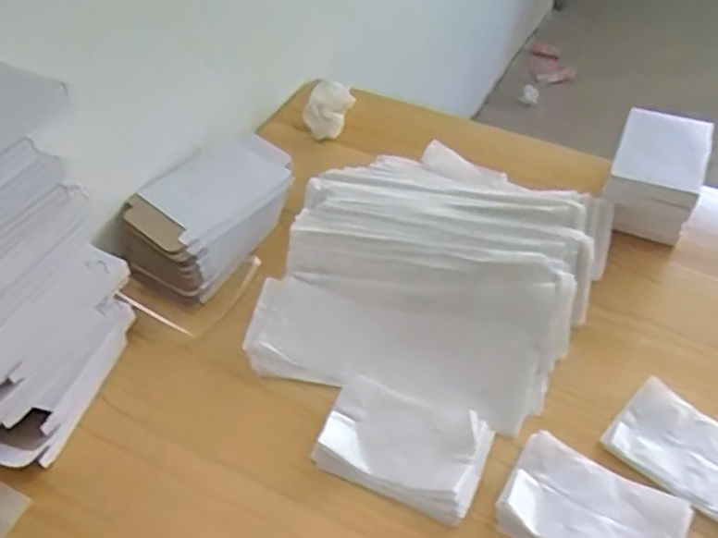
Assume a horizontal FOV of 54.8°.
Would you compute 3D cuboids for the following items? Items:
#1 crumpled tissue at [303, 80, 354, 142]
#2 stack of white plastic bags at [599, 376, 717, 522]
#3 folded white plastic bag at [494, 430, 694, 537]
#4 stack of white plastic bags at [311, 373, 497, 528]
[{"bbox_3d":[-0.041,-0.206,0.890,0.053,0.040,0.077,10,48,13],"label":"crumpled tissue"},{"bbox_3d":[0.277,0.150,0.562,0.130,0.019,0.084,34,57,30],"label":"stack of white plastic bags"},{"bbox_3d":[0.179,0.190,0.534,0.129,0.017,0.083,23,52,23],"label":"folded white plastic bag"},{"bbox_3d":[0.037,0.145,0.578,0.133,0.018,0.091,17,50,19],"label":"stack of white plastic bags"}]

